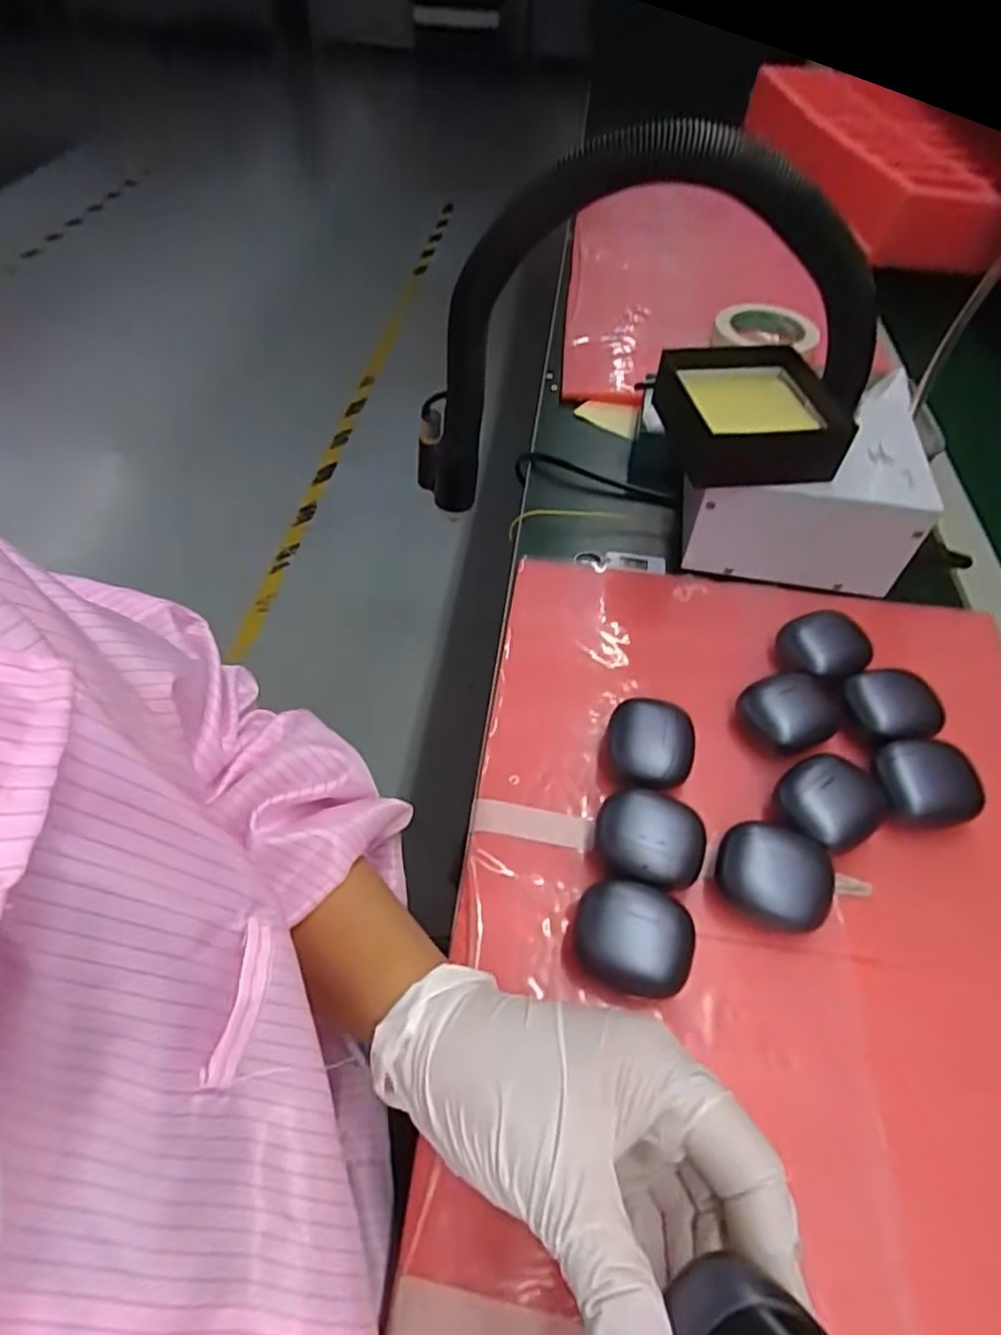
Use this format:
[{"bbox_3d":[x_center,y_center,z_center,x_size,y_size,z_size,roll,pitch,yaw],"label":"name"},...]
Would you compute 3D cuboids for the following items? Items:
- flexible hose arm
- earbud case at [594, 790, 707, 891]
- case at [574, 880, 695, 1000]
[{"bbox_3d":[0.093,-0.219,0.463,0.299,0.260,0.077,-2,52,-4],"label":"flexible hose arm"},{"bbox_3d":[0.080,0.095,0.355,0.055,0.029,0.049,7,52,3],"label":"earbud case"},{"bbox_3d":[0.065,0.134,0.322,0.055,0.031,0.047,7,51,3],"label":"case"}]

